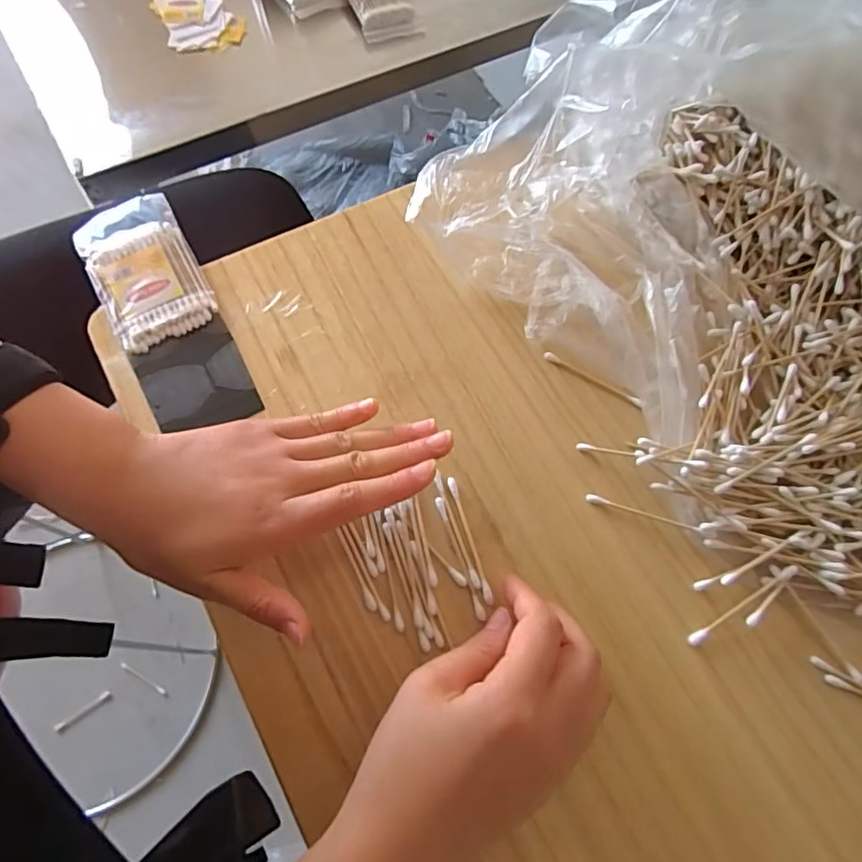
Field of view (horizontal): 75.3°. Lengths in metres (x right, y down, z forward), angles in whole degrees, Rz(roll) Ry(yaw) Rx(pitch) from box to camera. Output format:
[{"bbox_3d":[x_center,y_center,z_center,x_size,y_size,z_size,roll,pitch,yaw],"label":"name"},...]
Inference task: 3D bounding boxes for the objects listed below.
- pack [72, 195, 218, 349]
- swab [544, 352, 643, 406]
[{"bbox_3d":[-0.187,-0.106,0.366,0.063,0.017,0.105,-26,71,-14],"label":"pack"},{"bbox_3d":[0.105,-0.034,0.363,0.068,0.006,0.005,27,68,10],"label":"swab"}]

